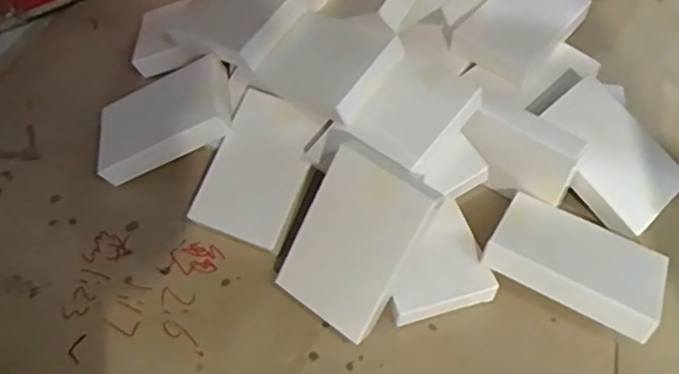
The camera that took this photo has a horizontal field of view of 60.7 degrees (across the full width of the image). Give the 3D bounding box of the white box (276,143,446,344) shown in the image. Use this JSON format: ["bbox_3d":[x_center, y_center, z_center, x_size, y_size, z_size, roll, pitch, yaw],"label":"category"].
[{"bbox_3d":[0.011,0.035,0.378,0.071,0.112,0.021,31,16,15],"label":"white box"}]

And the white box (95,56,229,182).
[{"bbox_3d":[-0.139,-0.056,0.462,0.111,0.023,0.075,-23,53,11],"label":"white box"}]

